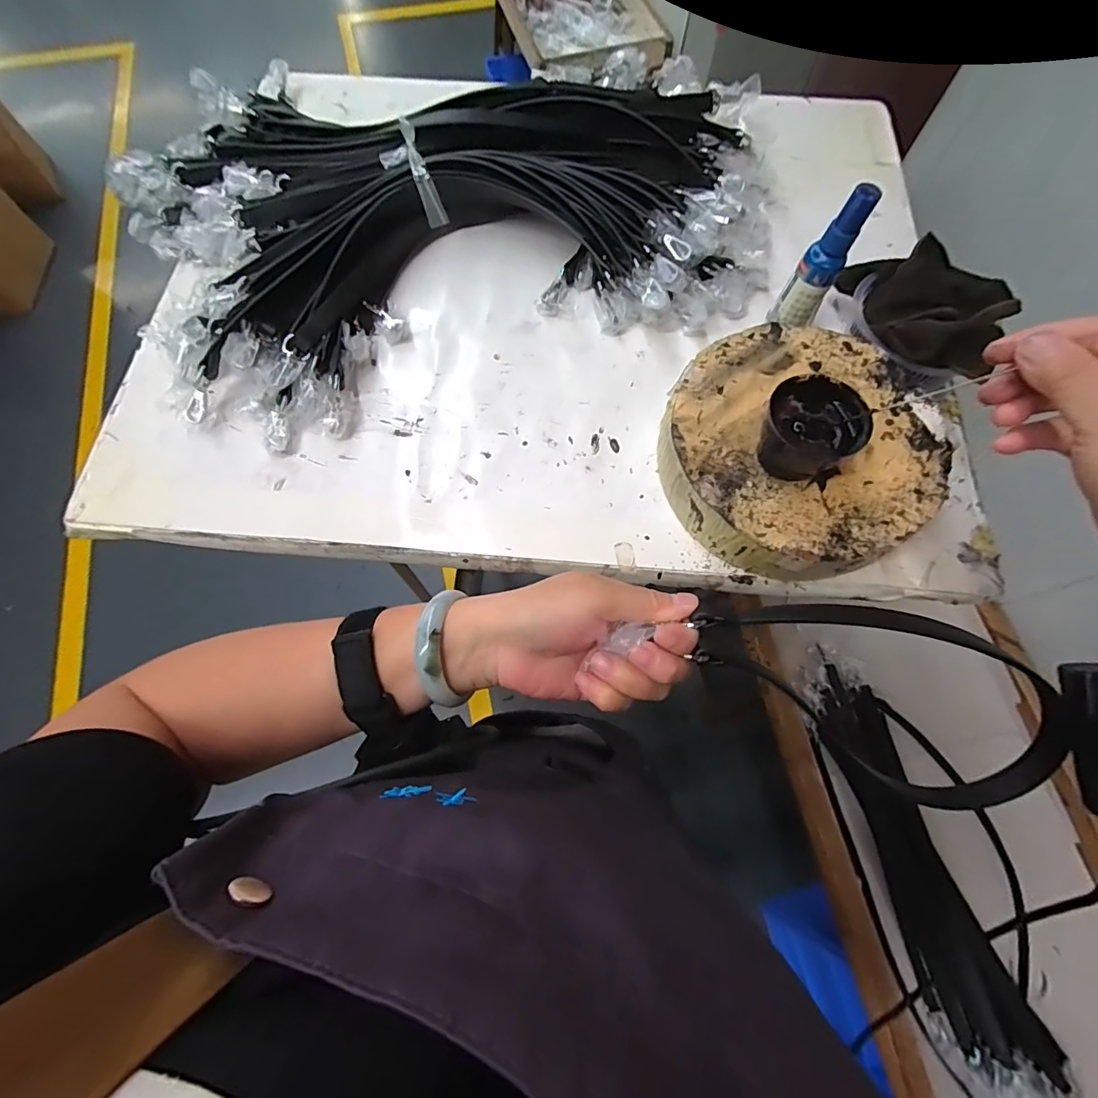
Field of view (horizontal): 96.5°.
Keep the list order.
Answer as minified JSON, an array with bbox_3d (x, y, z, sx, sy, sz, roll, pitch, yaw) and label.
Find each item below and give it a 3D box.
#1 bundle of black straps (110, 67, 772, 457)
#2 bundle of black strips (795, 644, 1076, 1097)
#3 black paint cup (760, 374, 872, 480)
[{"bbox_3d":[-0.095,-0.360,0.484,0.612,0.062,0.441,-19,72,-6],"label":"bundle of black straps"},{"bbox_3d":[0.518,0.448,0.696,0.136,0.056,0.600,-15,70,-6],"label":"bundle of black strips"},{"bbox_3d":[0.175,-0.082,0.335,0.062,0.047,0.055,28,74,9],"label":"black paint cup"}]

